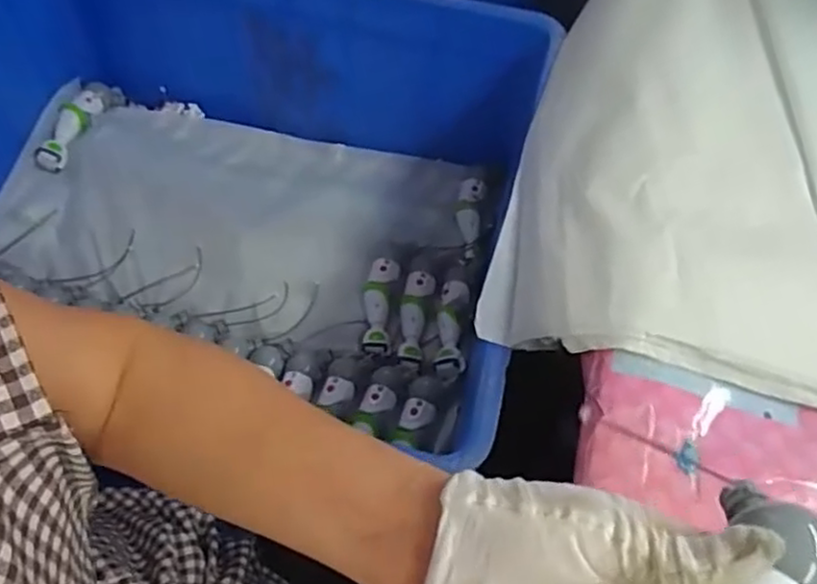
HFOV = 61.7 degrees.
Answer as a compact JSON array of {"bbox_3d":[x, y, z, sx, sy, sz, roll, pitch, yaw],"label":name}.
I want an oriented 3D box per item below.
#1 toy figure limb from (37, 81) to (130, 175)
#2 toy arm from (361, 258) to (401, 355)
[{"bbox_3d":[-0.407,-0.205,0.840,0.041,0.034,0.142,17,59,8],"label":"toy figure limb"},{"bbox_3d":[-0.032,0.012,0.723,0.033,0.023,0.109,7,58,1],"label":"toy arm"}]

